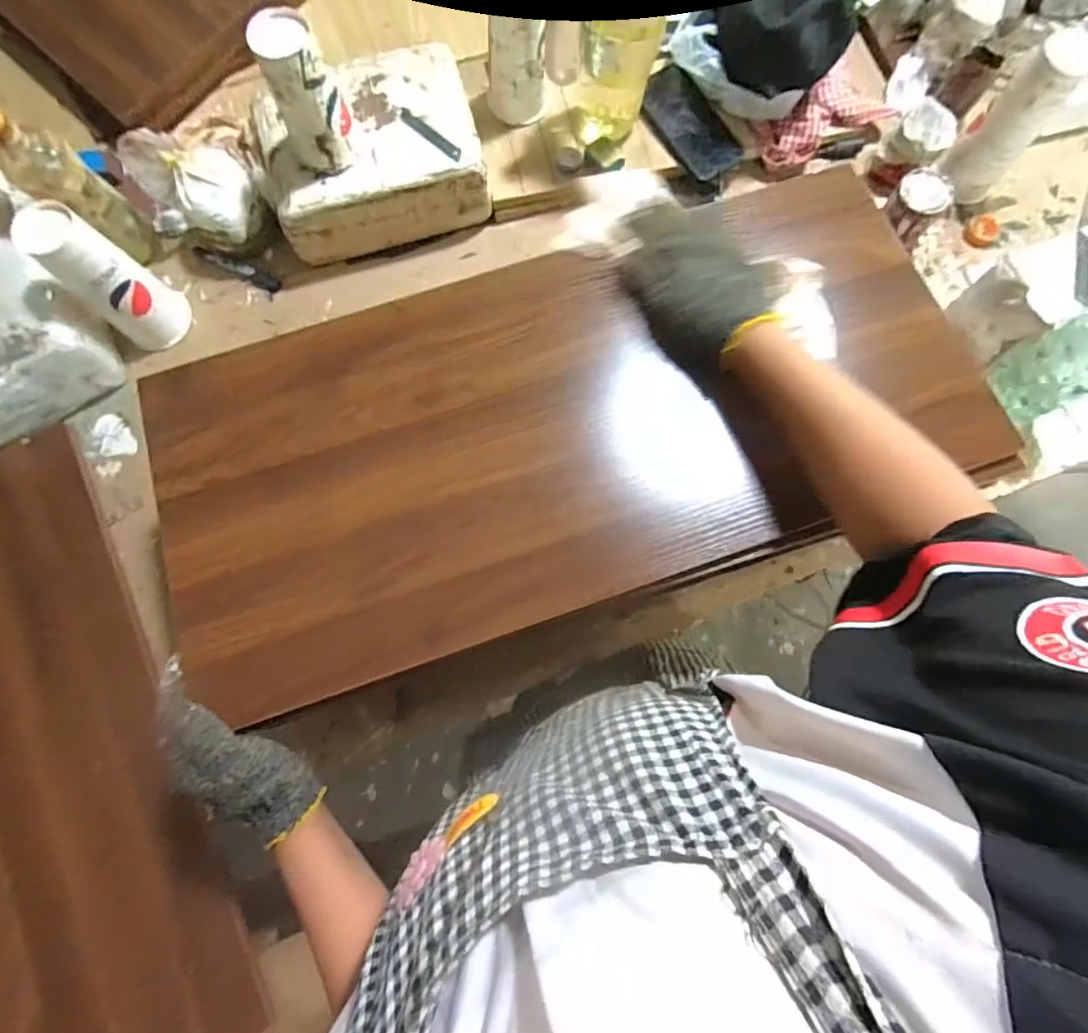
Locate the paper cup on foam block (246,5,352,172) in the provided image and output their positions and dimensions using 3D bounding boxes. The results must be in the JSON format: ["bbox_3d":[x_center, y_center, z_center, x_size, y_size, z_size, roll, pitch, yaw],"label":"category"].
[{"bbox_3d":[-0.257,-0.450,0.567,0.077,0.120,0.081,-26,83,-5],"label":"paper cup on foam block"}]

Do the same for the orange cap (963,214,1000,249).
[{"bbox_3d":[0.601,-0.391,0.726,0.043,0.013,0.043,0,82,-1],"label":"orange cap"}]

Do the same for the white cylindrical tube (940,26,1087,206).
[{"bbox_3d":[0.583,-0.486,0.650,0.075,0.148,0.075,0,82,-1],"label":"white cylindrical tube"}]

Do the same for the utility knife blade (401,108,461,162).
[{"bbox_3d":[-0.136,-0.457,0.635,0.095,0.004,0.017,38,83,4],"label":"utility knife blade"}]

